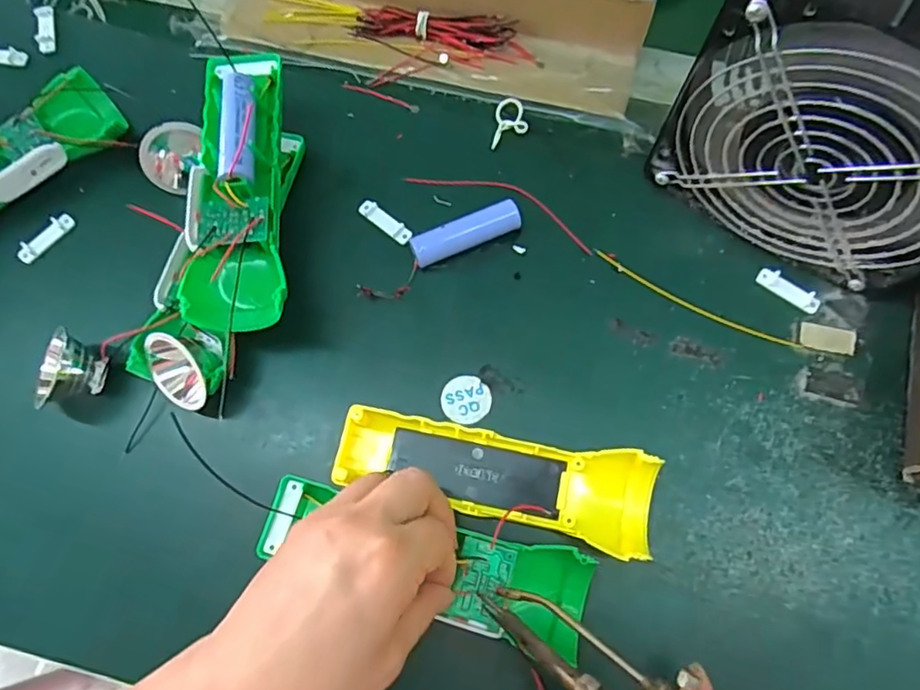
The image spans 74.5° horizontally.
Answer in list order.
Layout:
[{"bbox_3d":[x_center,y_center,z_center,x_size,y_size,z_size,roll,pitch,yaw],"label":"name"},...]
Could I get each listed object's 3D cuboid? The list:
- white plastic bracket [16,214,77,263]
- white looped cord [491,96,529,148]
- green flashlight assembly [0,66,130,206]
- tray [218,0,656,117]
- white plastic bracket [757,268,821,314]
[{"bbox_3d":[-0.258,-0.067,0.376,0.009,0.008,0.038,39,80,11],"label":"white plastic bracket"},{"bbox_3d":[0.033,-0.143,0.388,0.021,0.004,0.038,6,75,4],"label":"white looped cord"},{"bbox_3d":[-0.286,-0.102,0.372,0.165,0.034,0.052,-40,77,-8],"label":"green flashlight assembly"},{"bbox_3d":[-0.023,-0.211,0.391,0.283,0.040,0.072,11,75,5],"label":"tray"},{"bbox_3d":[0.194,-0.032,0.355,0.039,0.005,0.012,34,79,10],"label":"white plastic bracket"}]

